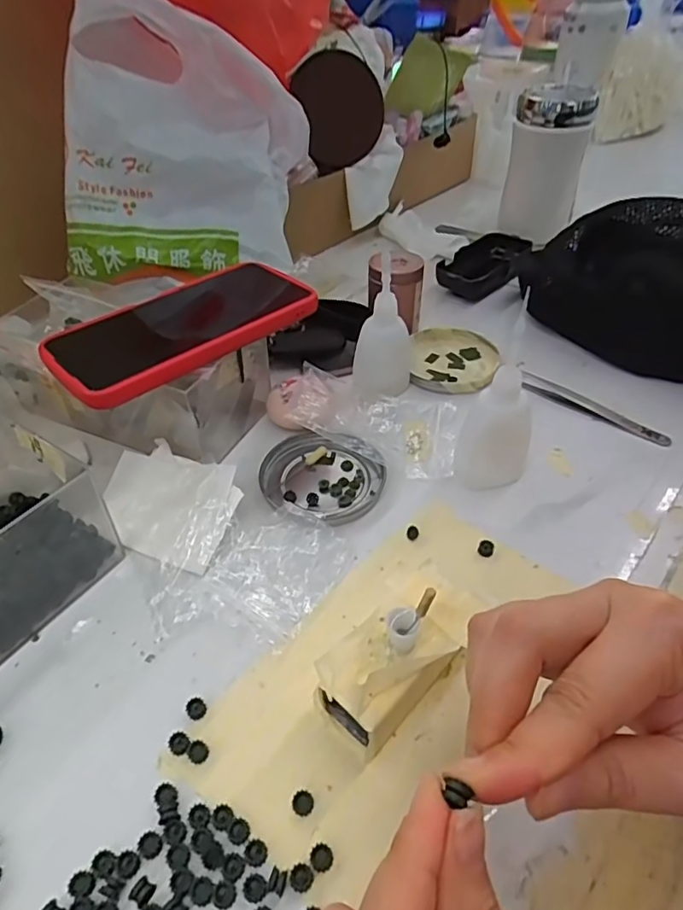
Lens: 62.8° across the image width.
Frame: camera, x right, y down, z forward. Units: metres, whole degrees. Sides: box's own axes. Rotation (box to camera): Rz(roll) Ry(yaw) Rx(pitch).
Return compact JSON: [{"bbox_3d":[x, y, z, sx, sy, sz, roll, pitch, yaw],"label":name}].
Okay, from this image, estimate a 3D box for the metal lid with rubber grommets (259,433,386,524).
[{"bbox_3d":[-0.017,0.015,0.363,0.079,0.010,0.068,34,54,31],"label":"metal lid with rubber grommets"}]

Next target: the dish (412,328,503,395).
[{"bbox_3d":[0.091,-0.077,0.454,0.067,0.013,0.082,3,44,4],"label":"dish"}]

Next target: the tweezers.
[{"bbox_3d":[0.181,-0.034,0.407,0.109,0.010,0.013,31,53,29],"label":"tweezers"}]

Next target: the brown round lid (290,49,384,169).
[{"bbox_3d":[-0.002,-0.347,0.565,0.086,0.096,0.013,-2,44,-1],"label":"brown round lid"}]

